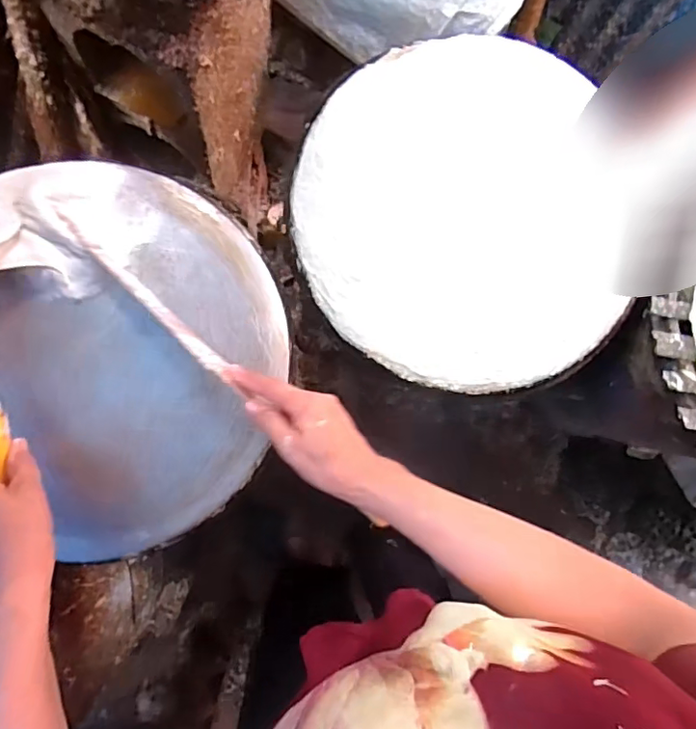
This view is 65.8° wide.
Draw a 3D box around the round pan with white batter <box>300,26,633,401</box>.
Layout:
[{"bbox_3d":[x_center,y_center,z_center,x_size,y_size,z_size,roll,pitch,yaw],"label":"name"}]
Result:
[{"bbox_3d":[0.130,-0.162,0.573,0.353,0.032,0.366,0,87,-4],"label":"round pan with white batter"}]

